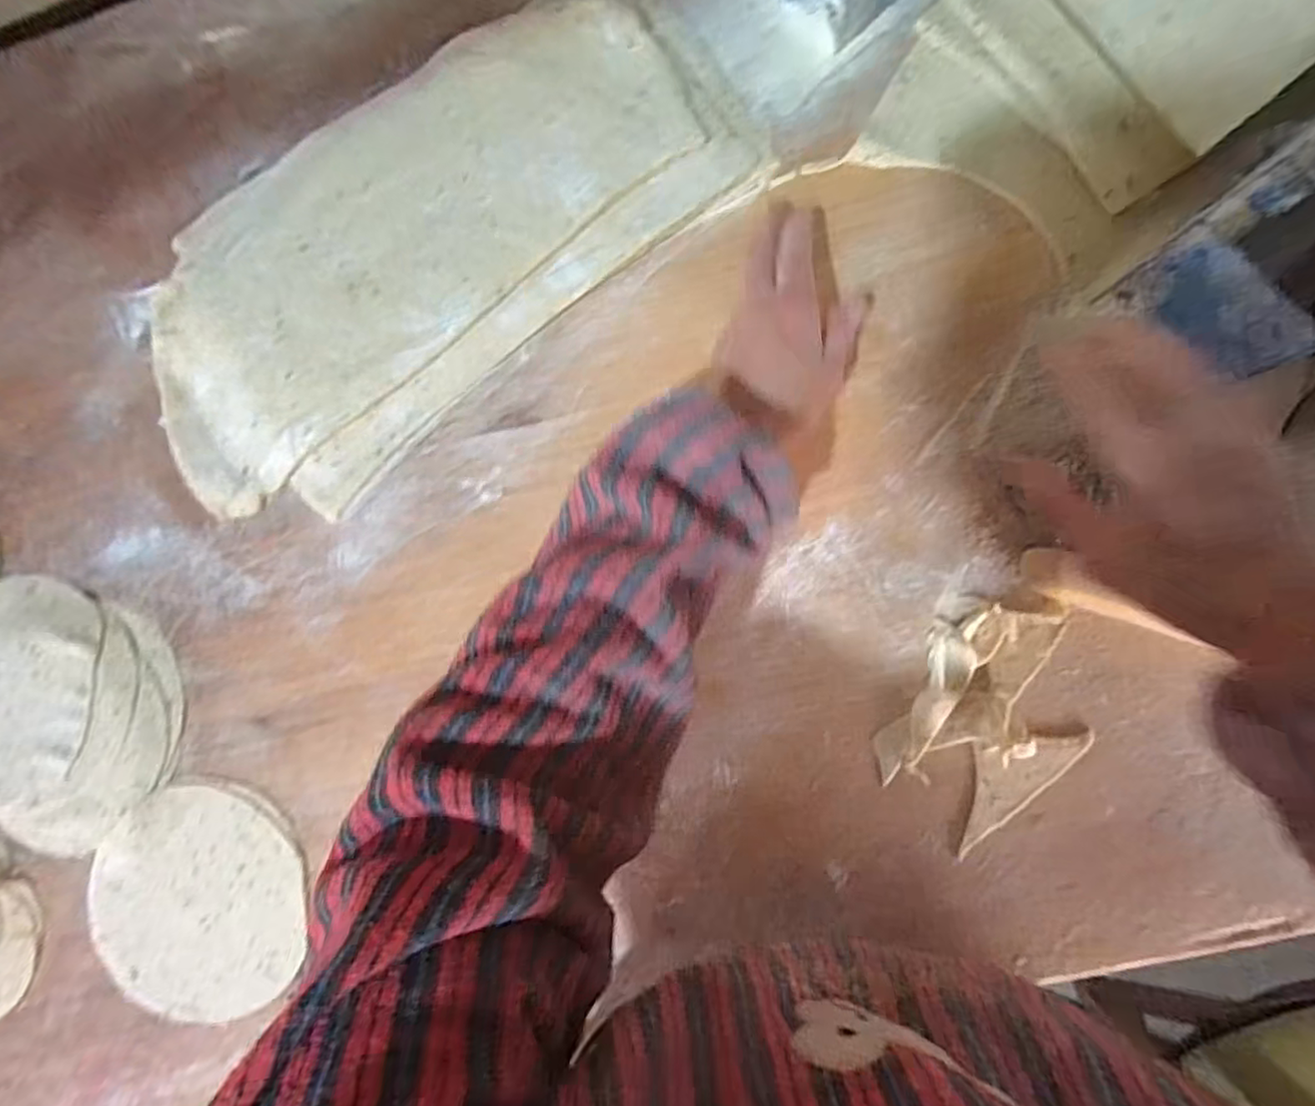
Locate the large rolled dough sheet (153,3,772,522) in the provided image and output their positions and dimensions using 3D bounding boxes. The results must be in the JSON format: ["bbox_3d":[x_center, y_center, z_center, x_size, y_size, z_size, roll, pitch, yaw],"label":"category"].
[{"bbox_3d":[-0.158,-0.197,0.405,0.406,0.030,0.192,-37,86,4],"label":"large rolled dough sheet"}]

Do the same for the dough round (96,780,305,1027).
[{"bbox_3d":[-0.318,0.239,0.429,0.144,0.006,0.154,0,90,6],"label":"dough round"}]

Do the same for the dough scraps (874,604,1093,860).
[{"bbox_3d":[0.201,0.101,0.368,0.104,0.023,0.138,24,92,6],"label":"dough scraps"}]

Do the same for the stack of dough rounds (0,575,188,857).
[{"bbox_3d":[-0.426,0.110,0.433,0.185,0.019,0.168,29,93,5],"label":"stack of dough rounds"}]

